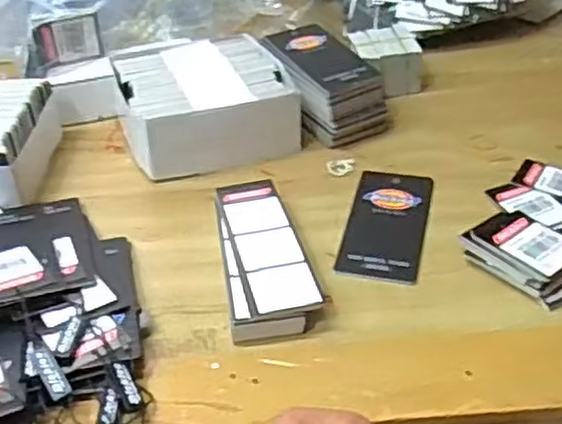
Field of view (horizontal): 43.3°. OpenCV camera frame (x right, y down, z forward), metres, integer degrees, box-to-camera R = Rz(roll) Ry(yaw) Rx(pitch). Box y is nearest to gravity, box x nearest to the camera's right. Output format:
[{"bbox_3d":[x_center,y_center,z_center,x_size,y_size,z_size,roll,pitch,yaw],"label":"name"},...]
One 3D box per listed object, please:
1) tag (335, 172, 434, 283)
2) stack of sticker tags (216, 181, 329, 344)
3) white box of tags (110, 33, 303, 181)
[{"bbox_3d":[0.069,0.004,0.456,0.048,0.004,0.107,7,40,14],"label":"tag"},{"bbox_3d":[-0.009,0.026,0.421,0.050,0.022,0.122,-7,38,-4],"label":"stack of sticker tags"},{"bbox_3d":[-0.059,-0.086,0.543,0.123,0.051,0.124,-12,39,-10],"label":"white box of tags"}]

